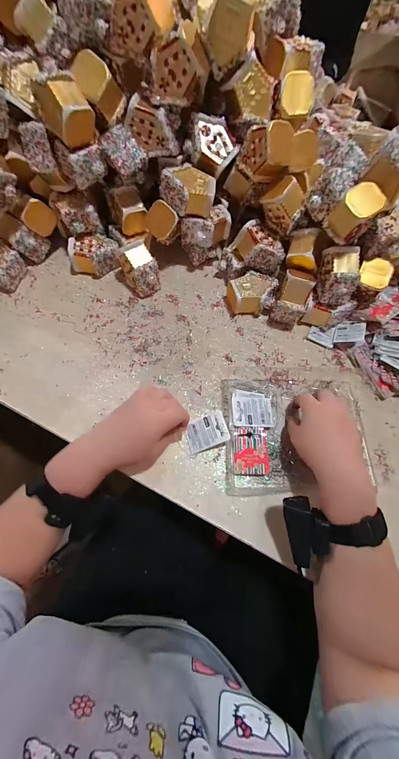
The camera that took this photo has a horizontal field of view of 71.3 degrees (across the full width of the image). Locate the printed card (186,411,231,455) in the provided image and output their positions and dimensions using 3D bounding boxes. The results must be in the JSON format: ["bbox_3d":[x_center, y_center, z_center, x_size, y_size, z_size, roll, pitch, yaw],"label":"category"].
[{"bbox_3d":[0.010,0.074,0.389,0.059,0.004,0.043,-22,66,5],"label":"printed card"}]

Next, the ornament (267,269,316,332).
[{"bbox_3d":[0.156,-0.136,0.467,0.047,0.082,0.074,21,65,6],"label":"ornament"}]

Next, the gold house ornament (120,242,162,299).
[{"bbox_3d":[-0.099,-0.186,0.475,0.052,0.062,0.057,-28,70,-16],"label":"gold house ornament"}]

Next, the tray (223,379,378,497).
[{"bbox_3d":[0.143,0.076,0.404,0.210,0.021,0.169,2,67,-2],"label":"tray"}]

